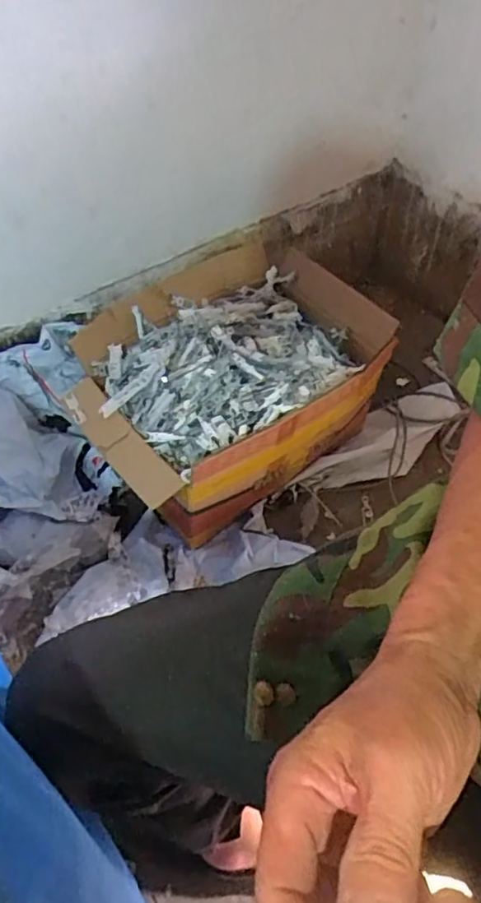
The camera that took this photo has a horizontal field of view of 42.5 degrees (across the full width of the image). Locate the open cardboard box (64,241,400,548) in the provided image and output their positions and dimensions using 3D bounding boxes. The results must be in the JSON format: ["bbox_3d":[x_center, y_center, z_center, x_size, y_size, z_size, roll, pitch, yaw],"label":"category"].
[{"bbox_3d":[-0.016,-0.122,1.086,0.534,0.204,0.391,-29,56,-22],"label":"open cardboard box"}]

